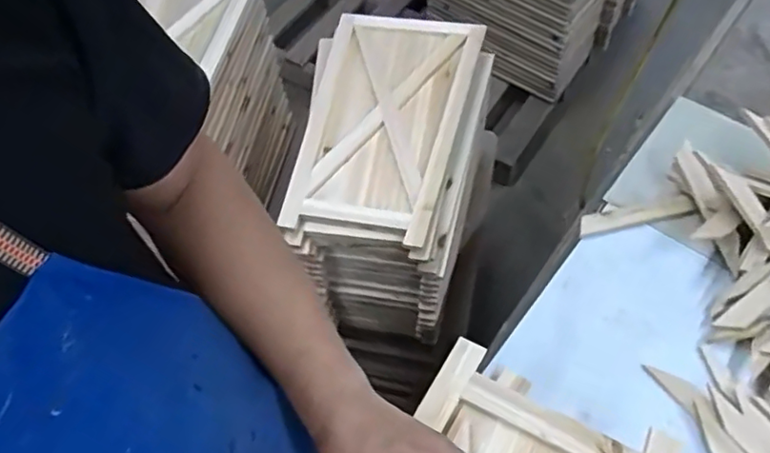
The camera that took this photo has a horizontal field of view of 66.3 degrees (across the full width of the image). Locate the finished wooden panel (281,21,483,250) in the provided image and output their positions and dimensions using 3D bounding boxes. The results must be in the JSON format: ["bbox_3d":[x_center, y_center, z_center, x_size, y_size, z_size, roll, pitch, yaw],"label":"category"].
[{"bbox_3d":[0.000,-0.183,0.945,0.252,0.034,0.475,8,58,9],"label":"finished wooden panel"}]

